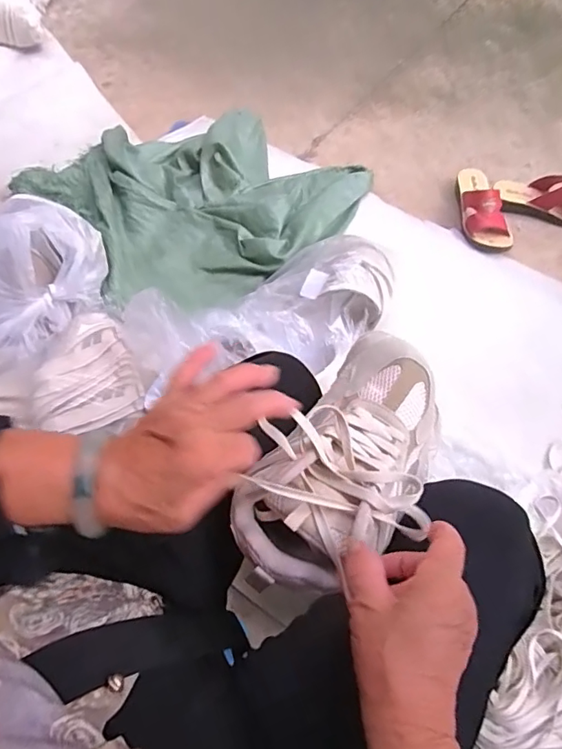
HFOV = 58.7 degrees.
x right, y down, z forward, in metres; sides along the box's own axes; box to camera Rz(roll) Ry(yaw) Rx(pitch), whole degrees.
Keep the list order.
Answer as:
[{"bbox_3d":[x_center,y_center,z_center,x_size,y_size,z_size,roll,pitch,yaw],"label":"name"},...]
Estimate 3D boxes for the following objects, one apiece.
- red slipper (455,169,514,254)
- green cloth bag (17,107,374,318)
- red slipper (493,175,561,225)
[{"bbox_3d":[0.431,-0.368,1.073,0.089,0.072,0.229,-3,62,3],"label":"red slipper"},{"bbox_3d":[-0.214,-0.419,1.147,0.656,0.072,0.617,40,68,21],"label":"green cloth bag"},{"bbox_3d":[0.581,-0.380,1.074,0.234,0.072,0.084,21,66,15],"label":"red slipper"}]

